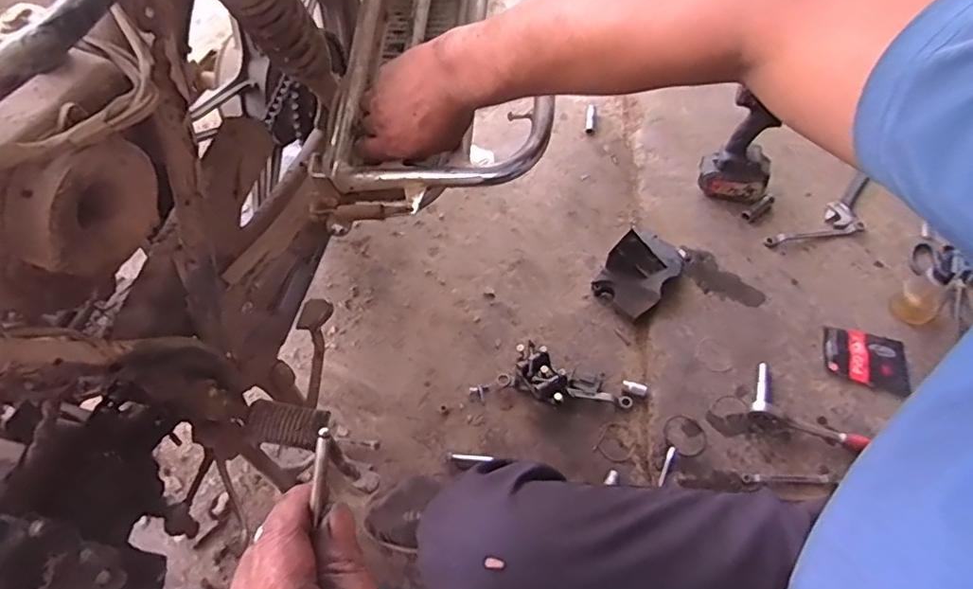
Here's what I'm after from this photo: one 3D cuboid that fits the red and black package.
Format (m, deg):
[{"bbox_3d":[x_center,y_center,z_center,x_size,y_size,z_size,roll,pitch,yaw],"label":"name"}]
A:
[{"bbox_3d":[0.642,0.104,0.940,0.139,0.014,0.104,16,59,10],"label":"red and black package"}]

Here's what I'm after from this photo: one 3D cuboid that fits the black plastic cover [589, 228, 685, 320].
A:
[{"bbox_3d":[0.281,-0.042,1.014,0.112,0.080,0.152,40,66,22],"label":"black plastic cover"}]

